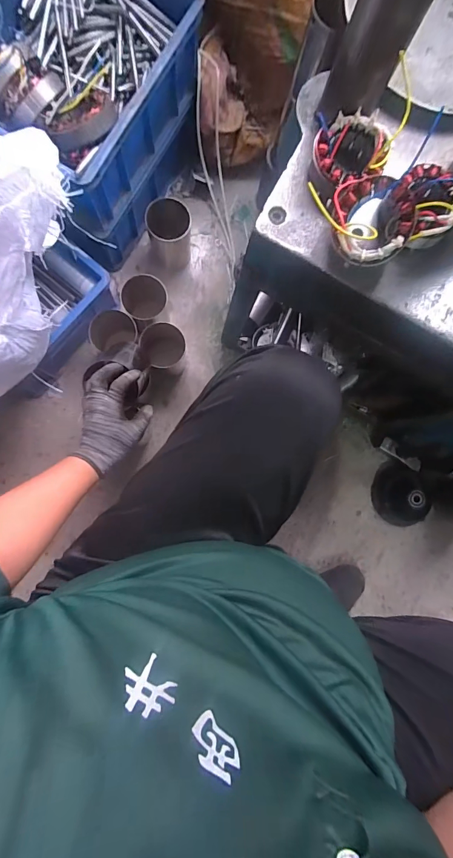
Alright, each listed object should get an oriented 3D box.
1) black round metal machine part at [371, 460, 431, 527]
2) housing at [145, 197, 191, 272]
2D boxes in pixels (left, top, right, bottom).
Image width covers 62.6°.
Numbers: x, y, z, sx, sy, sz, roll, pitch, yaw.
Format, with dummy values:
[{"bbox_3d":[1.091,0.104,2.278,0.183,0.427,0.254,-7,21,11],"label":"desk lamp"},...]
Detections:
[{"bbox_3d":[0.417,0.157,0.875,0.134,0.065,0.131,0,86,-6],"label":"black round metal machine part"},{"bbox_3d":[-0.121,-0.425,0.825,0.100,0.141,0.090,-3,87,-6],"label":"housing"}]

